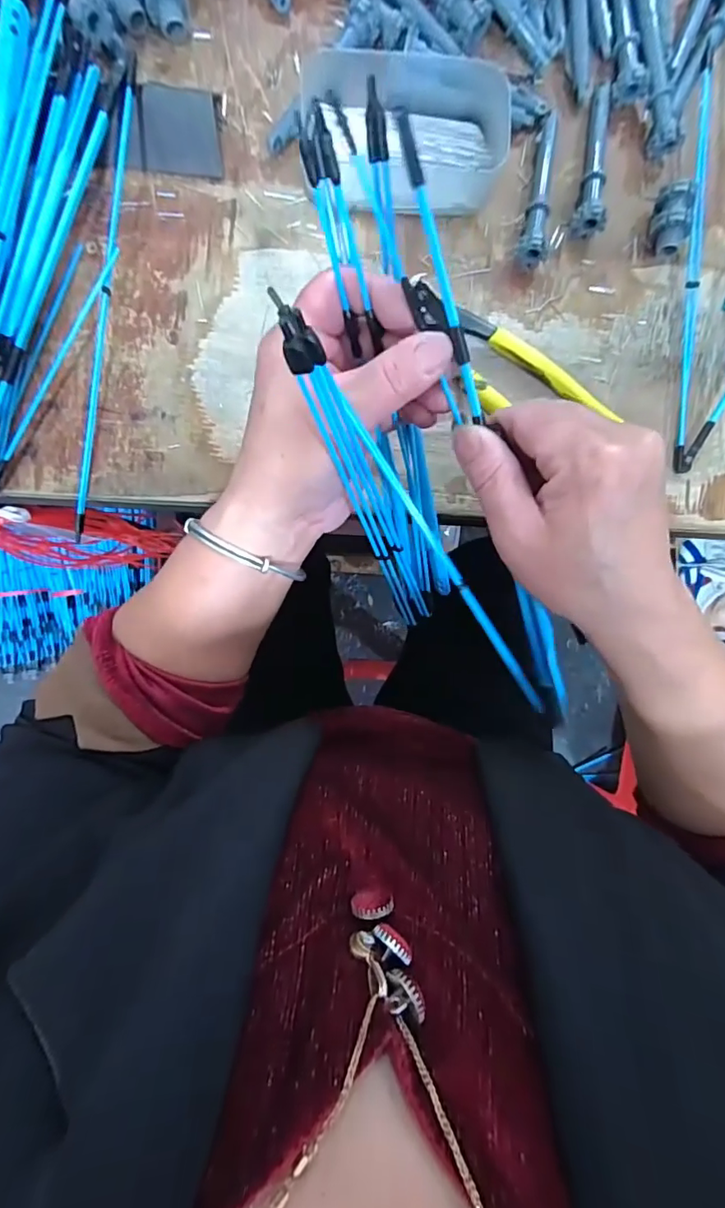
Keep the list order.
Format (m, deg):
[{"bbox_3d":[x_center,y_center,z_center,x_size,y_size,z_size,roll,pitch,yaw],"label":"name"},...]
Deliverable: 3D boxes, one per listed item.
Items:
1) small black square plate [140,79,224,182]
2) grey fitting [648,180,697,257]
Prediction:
[{"bbox_3d":[-0.105,-0.273,0.294,0.043,0.004,0.037,3,135,-4],"label":"small black square plate"},{"bbox_3d":[0.195,-0.241,0.320,0.020,0.023,0.037,4,92,-4],"label":"grey fitting"}]

